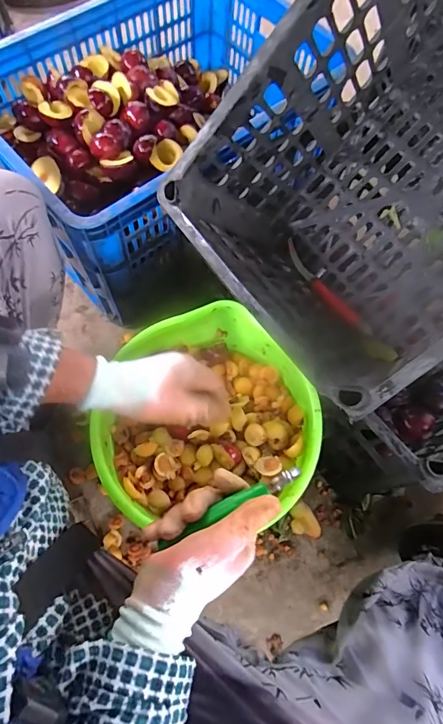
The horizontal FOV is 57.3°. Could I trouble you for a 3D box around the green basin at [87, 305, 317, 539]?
[{"bbox_3d":[-0.020,0.074,0.509,0.258,0.083,0.251,1,70,-3],"label":"green basin"}]

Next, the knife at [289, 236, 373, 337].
[{"bbox_3d":[0.163,-0.117,0.647,0.026,0.012,0.198,-33,75,-14],"label":"knife"}]

